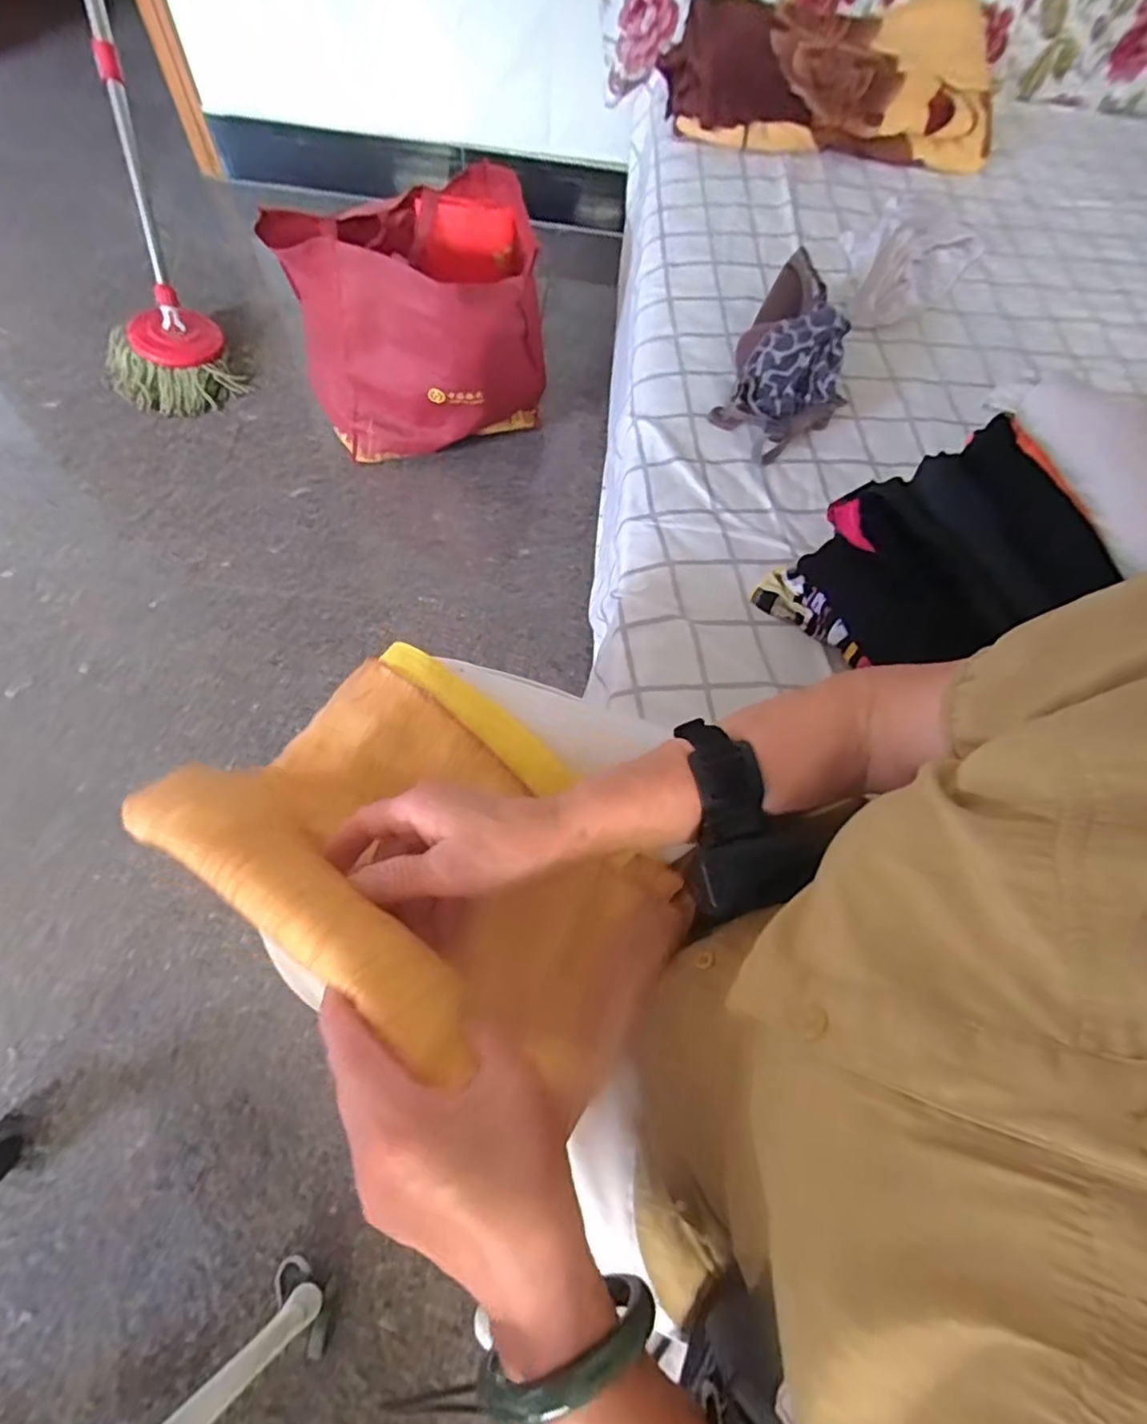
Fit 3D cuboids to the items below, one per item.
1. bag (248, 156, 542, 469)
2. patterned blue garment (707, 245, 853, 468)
[{"bbox_3d":[-0.269,-0.657,1.073,0.420,0.307,0.285,0,64,-3],"label":"bag"},{"bbox_3d":[0.240,-0.382,0.678,0.122,0.069,0.225,23,64,6],"label":"patterned blue garment"}]

